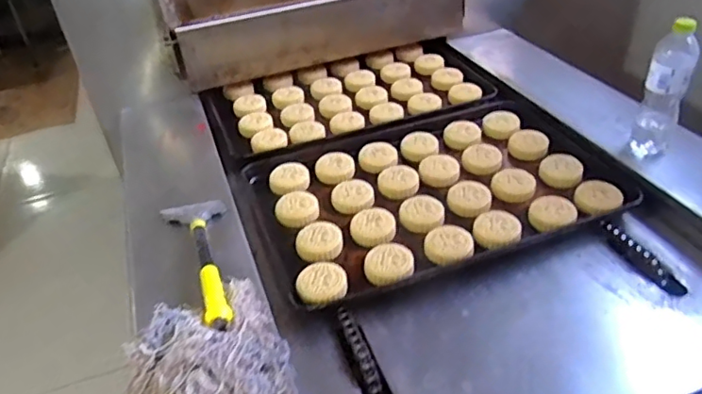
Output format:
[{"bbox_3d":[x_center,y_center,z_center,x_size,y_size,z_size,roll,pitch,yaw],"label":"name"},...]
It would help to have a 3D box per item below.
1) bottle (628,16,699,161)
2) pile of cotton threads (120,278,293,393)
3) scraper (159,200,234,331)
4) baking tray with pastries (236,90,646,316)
[{"bbox_3d":[0.519,-0.179,0.926,0.065,0.226,0.069,16,42,26],"label":"bottle"},{"bbox_3d":[-0.168,0.204,0.645,0.192,0.048,0.282,-14,39,-14],"label":"pile of cotton threads"},{"bbox_3d":[-0.206,0.084,0.815,0.095,0.050,0.311,-18,39,-16],"label":"scraper"},{"bbox_3d":[0.130,-0.044,0.999,0.589,0.032,0.437,-17,38,-15],"label":"baking tray with pastries"}]

